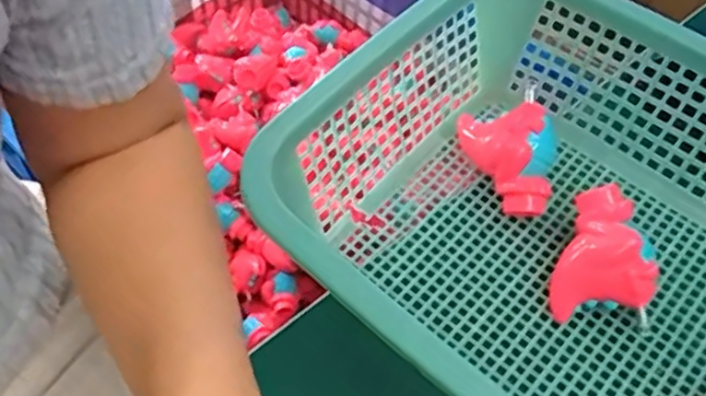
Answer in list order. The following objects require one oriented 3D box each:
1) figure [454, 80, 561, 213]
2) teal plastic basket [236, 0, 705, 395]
[{"bbox_3d":[0.101,-0.029,0.440,0.041,0.052,0.080,-12,55,-13],"label":"figure"},{"bbox_3d":[0.138,0.034,0.378,0.330,0.104,0.261,35,59,20],"label":"teal plastic basket"}]

